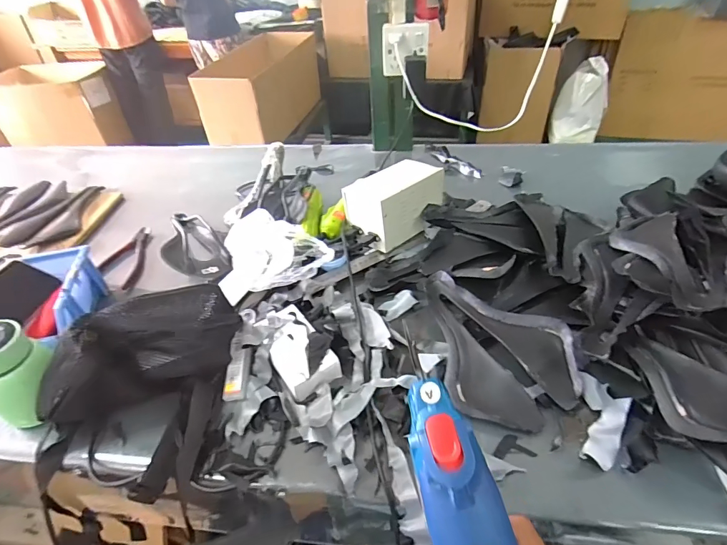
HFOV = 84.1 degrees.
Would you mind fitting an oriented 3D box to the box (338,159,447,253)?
[{"bbox_3d":[0.053,-0.120,0.679,0.146,0.088,0.102,-33,49,-28],"label":"box"}]

